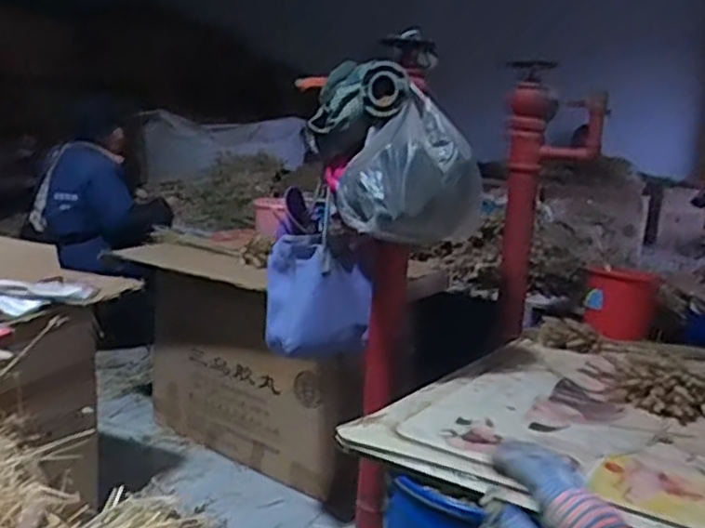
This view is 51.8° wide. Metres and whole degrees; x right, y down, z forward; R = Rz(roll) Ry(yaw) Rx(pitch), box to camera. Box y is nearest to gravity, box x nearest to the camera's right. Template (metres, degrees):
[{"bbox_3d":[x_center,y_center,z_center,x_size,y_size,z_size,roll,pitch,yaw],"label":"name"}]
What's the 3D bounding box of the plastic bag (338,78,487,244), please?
[{"bbox_3d":[0.123,-0.185,1.459,0.276,0.255,0.266,7,12,11],"label":"plastic bag"}]

